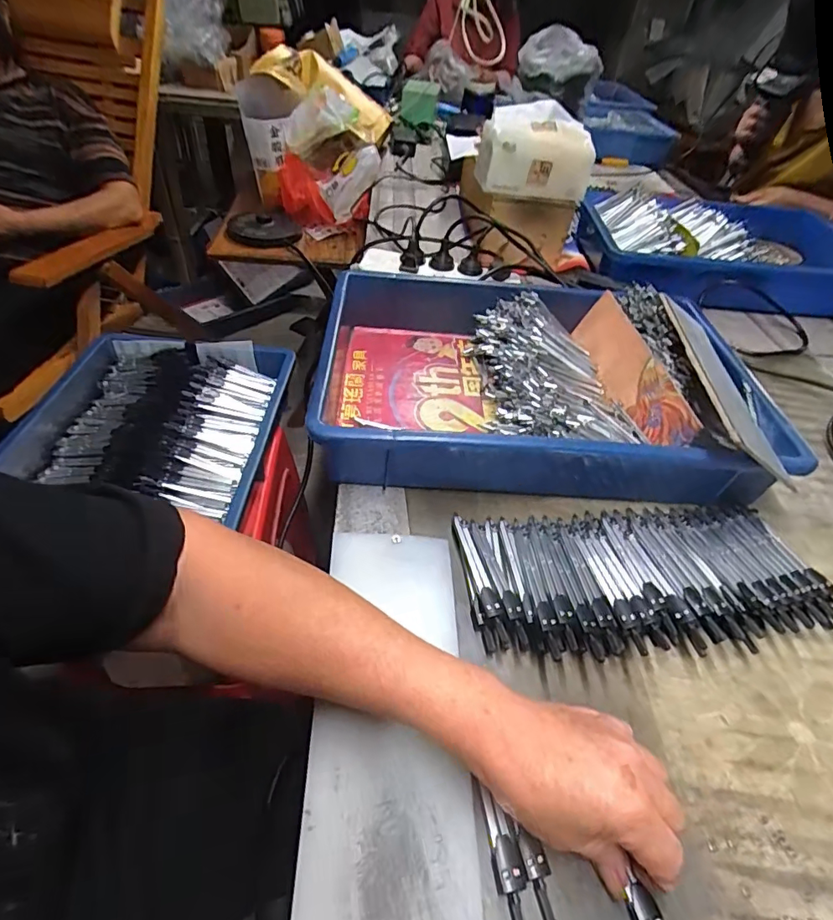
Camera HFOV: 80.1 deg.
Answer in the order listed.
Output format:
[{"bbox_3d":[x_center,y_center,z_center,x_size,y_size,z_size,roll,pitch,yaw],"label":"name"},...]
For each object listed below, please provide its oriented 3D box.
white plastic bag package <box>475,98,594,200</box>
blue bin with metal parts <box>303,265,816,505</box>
[{"bbox_3d":[0.164,-0.425,0.689,0.155,0.101,0.070,2,46,-5],"label":"white plastic bag package"},{"bbox_3d":[0.123,-0.093,0.507,0.418,0.099,0.280,4,45,-3],"label":"blue bin with metal parts"}]

